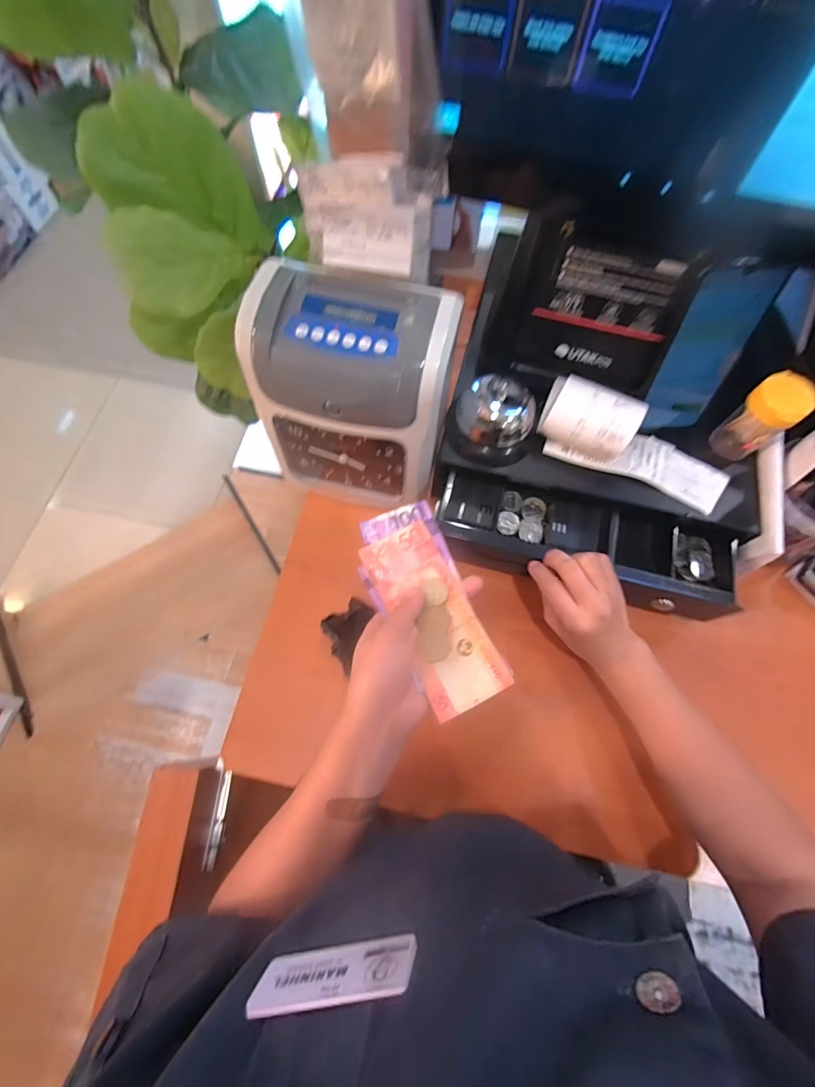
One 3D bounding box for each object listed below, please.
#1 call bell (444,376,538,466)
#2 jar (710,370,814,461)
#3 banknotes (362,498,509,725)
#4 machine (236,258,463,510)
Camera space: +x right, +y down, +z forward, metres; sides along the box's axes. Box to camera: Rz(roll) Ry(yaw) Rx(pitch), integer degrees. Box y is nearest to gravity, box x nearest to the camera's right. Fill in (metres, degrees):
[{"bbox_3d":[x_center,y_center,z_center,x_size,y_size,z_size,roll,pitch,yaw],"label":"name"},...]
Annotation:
[{"bbox_3d":[0.091,-0.130,0.461,0.086,0.067,0.085,0,68,-1],"label":"call bell"},{"bbox_3d":[0.345,-0.122,0.433,0.039,0.080,0.047,-35,73,-14],"label":"jar"},{"bbox_3d":[0.014,0.046,0.362,0.074,0.017,0.176,-22,63,-10],"label":"banknotes"},{"bbox_3d":[-0.053,-0.144,0.455,0.183,0.194,0.118,12,68,4],"label":"machine"}]

